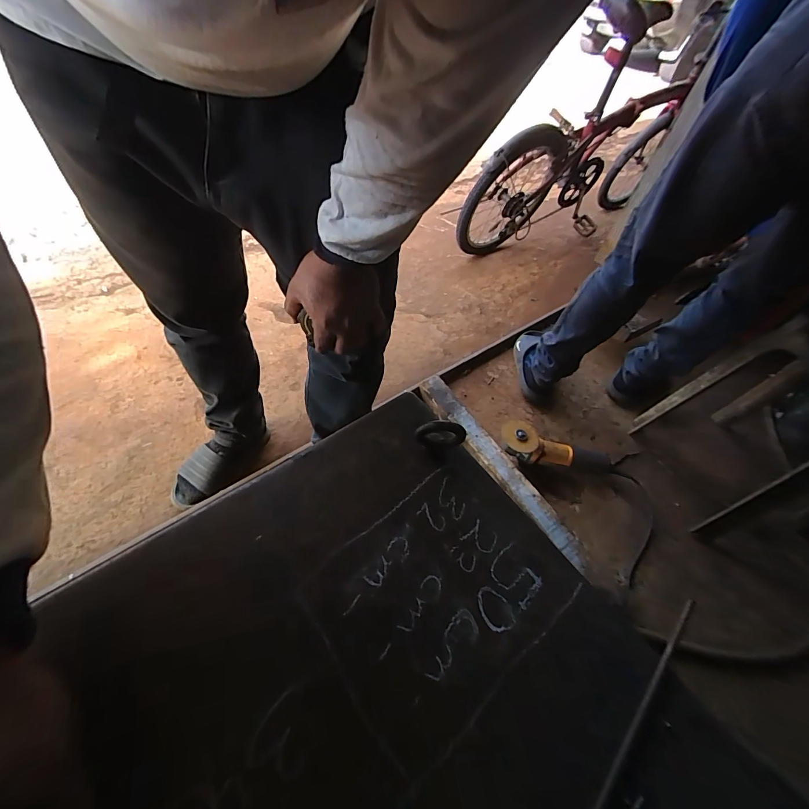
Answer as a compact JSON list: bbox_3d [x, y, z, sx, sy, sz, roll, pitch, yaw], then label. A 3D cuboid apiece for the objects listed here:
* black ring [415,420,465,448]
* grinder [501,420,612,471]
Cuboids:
[{"bbox_3d":[0.028,0.027,0.300,0.038,0.036,0.008,0,49,-3],"label":"black ring"},{"bbox_3d":[0.380,0.117,0.947,0.320,0.075,0.084,14,47,-16],"label":"grinder"}]

